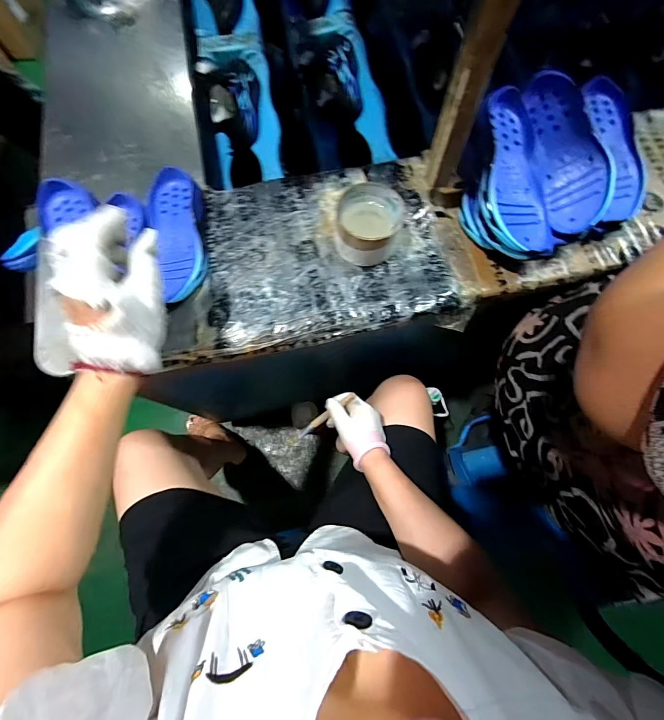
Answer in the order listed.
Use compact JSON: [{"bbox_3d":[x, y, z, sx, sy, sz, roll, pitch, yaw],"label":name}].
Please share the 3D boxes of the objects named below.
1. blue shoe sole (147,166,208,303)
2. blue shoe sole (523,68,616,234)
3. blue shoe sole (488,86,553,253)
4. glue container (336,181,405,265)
[{"bbox_3d":[-0.200,-0.161,0.444,0.062,0.032,0.179,-9,74,-2],"label":"blue shoe sole"},{"bbox_3d":[0.279,-0.249,0.410,0.066,0.025,0.184,-16,90,36],"label":"blue shoe sole"},{"bbox_3d":[0.218,-0.220,0.407,0.074,0.025,0.190,-10,91,-2],"label":"blue shoe sole"},{"bbox_3d":[0.043,-0.165,0.431,0.077,0.057,0.083,20,75,6],"label":"glue container"}]

